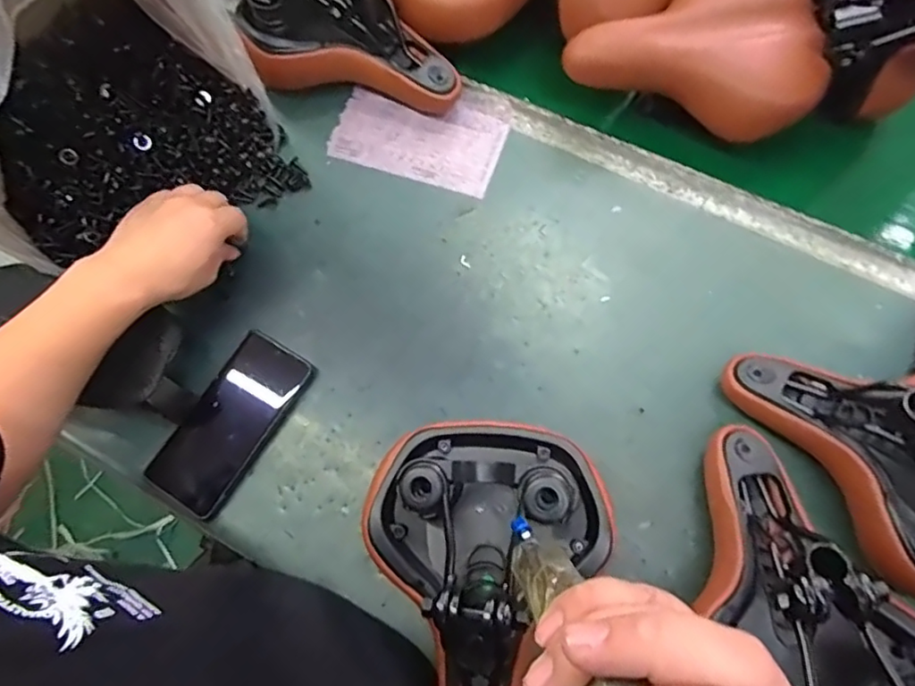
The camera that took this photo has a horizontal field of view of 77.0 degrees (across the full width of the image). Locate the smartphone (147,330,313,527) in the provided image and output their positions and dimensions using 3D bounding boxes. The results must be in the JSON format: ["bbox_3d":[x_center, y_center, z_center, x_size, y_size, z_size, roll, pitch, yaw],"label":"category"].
[{"bbox_3d":[-0.205,0.070,0.525,0.073,0.017,0.161,30,75,11],"label":"smartphone"}]

